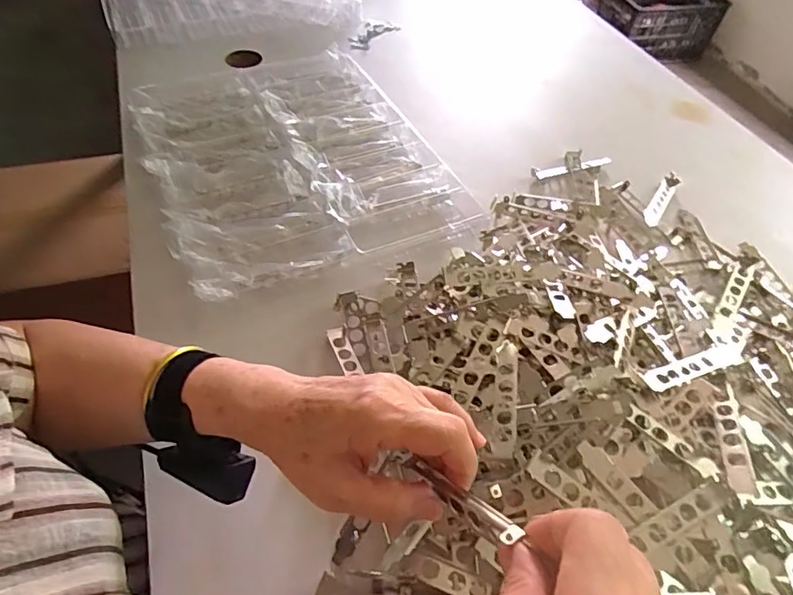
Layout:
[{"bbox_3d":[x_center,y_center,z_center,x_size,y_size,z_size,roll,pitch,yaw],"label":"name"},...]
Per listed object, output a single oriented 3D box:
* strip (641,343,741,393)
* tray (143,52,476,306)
[{"bbox_3d":[0.278,0.061,0.475,0.149,0.010,0.022,-9,51,-31],"label":"strip"},{"bbox_3d":[-0.137,-0.188,0.675,0.347,0.049,0.417,-19,55,-19],"label":"tray"}]

